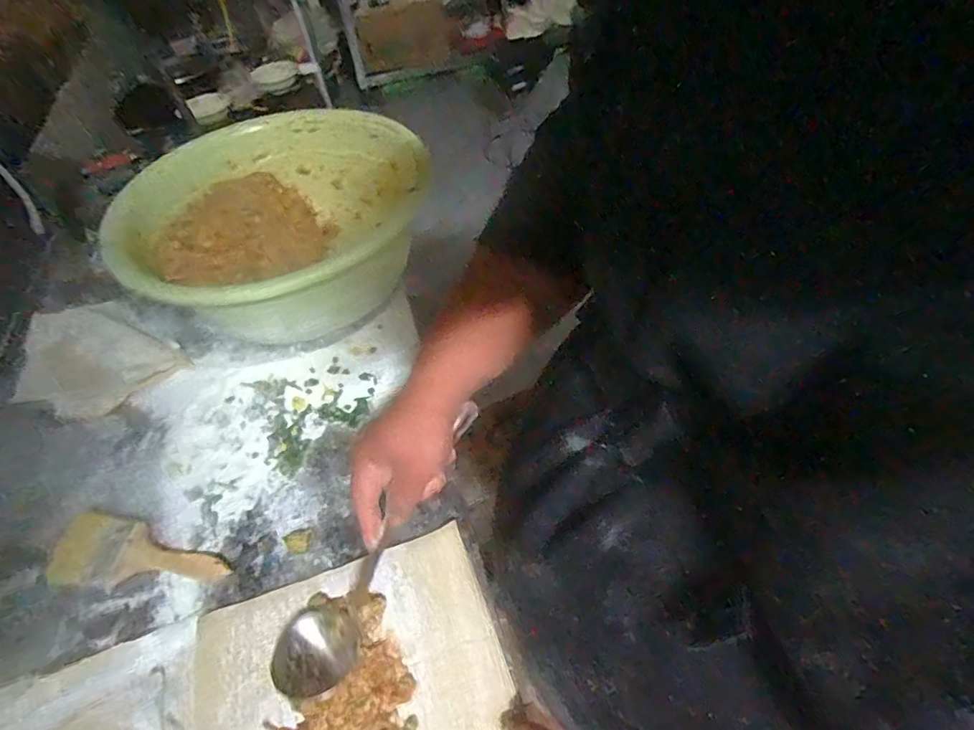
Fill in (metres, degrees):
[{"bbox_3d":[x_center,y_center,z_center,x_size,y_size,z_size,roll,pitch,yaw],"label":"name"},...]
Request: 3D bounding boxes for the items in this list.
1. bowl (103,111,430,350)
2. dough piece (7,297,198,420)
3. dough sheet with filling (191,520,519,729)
[{"bbox_3d":[-0.298,-0.210,0.820,0.404,0.164,0.442,-3,50,4],"label":"bowl"},{"bbox_3d":[-0.588,-0.014,0.778,0.248,0.024,0.165,25,55,23],"label":"dough piece"},{"bbox_3d":[-0.125,0.300,0.484,0.277,0.028,0.240,-16,50,-10],"label":"dough sheet with filling"}]

